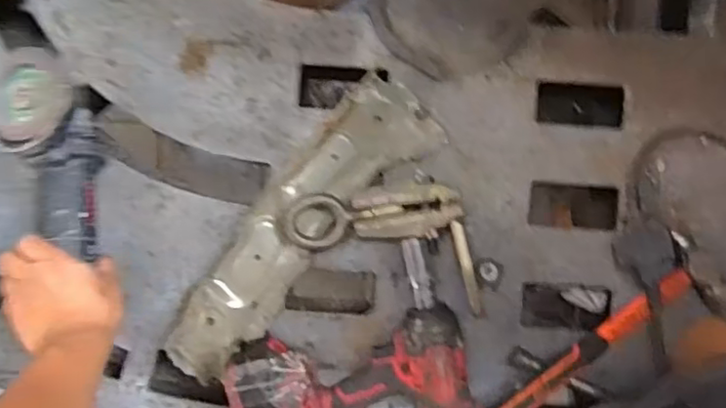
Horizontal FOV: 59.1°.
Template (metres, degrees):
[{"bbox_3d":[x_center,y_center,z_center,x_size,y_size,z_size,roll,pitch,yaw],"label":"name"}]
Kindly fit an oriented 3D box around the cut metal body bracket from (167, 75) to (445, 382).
[{"bbox_3d":[-0.080,0.029,0.754,0.114,0.032,0.417,42,90,0],"label":"cut metal body bracket"}]

